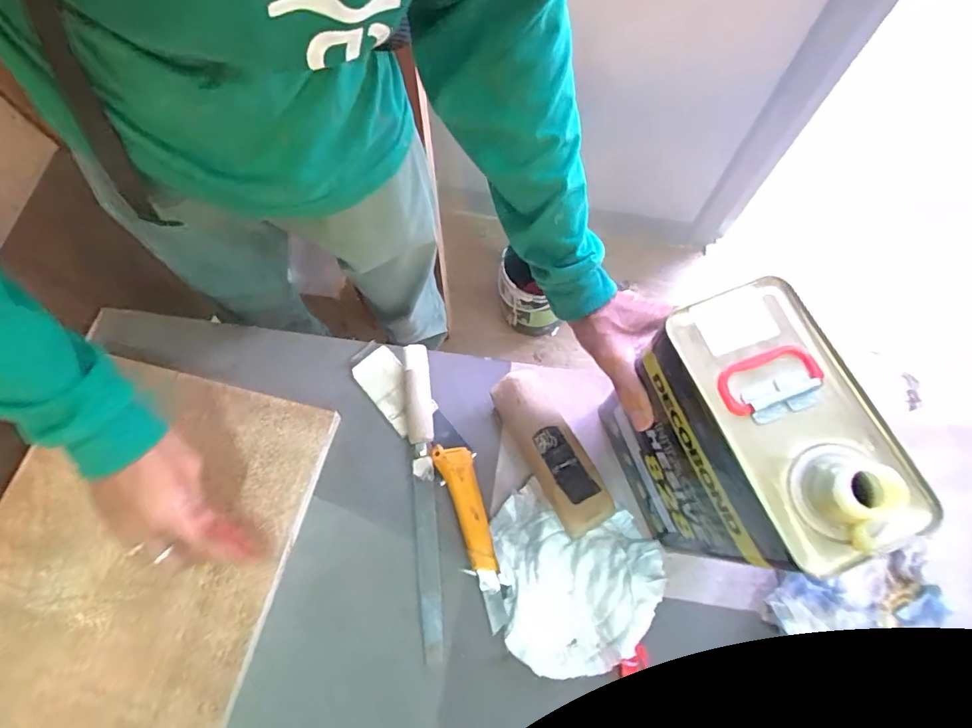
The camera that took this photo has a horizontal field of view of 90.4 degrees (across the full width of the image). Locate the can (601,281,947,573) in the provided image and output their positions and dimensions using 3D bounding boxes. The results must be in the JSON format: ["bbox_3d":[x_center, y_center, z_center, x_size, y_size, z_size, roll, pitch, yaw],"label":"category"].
[{"bbox_3d":[0.177,0.068,0.382,0.087,0.268,0.153,-19,71,-8],"label":"can"}]

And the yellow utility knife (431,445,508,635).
[{"bbox_3d":[-0.012,0.170,0.487,0.036,0.021,0.180,-16,71,-7],"label":"yellow utility knife"}]

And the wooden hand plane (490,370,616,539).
[{"bbox_3d":[0.065,0.087,0.495,0.055,0.057,0.172,-24,72,-9],"label":"wooden hand plane"}]

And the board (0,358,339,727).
[{"bbox_3d":[-0.384,0.293,0.444,0.309,0.018,0.587,13,70,4],"label":"board"}]

